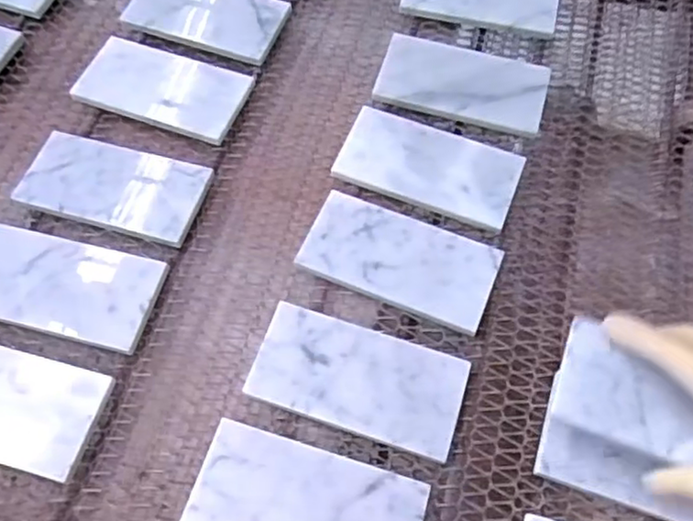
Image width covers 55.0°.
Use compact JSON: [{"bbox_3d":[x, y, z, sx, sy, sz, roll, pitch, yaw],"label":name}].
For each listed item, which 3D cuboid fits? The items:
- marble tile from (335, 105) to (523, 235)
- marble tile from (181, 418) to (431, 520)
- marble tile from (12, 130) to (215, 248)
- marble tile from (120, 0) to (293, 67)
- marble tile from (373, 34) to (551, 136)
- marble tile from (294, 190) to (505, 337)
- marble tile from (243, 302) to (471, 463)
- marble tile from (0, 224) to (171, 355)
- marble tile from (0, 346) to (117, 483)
[{"bbox_3d":[0.074,-0.083,0.594,0.153,0.016,0.080,19,64,12],"label":"marble tile"},{"bbox_3d":[-0.026,0.165,0.449,0.152,0.004,0.076,16,57,5],"label":"marble tile"},{"bbox_3d":[-0.202,-0.065,0.577,0.159,0.008,0.081,14,60,11],"label":"marble tile"},{"bbox_3d":[-0.142,-0.248,0.669,0.158,0.007,0.080,20,70,14],"label":"marble tile"},{"bbox_3d":[0.112,-0.170,0.639,0.157,0.017,0.083,15,64,11],"label":"marble tile"},{"bbox_3d":[0.045,-0.002,0.550,0.154,0.016,0.080,21,65,13],"label":"marble tile"},{"bbox_3d":[0.010,0.090,0.503,0.154,0.019,0.078,16,64,11],"label":"marble tile"},{"bbox_3d":[-0.231,0.019,0.531,0.159,0.008,0.079,11,65,11],"label":"marble tile"},{"bbox_3d":[-0.258,0.102,0.486,0.158,0.010,0.077,11,66,13],"label":"marble tile"}]

